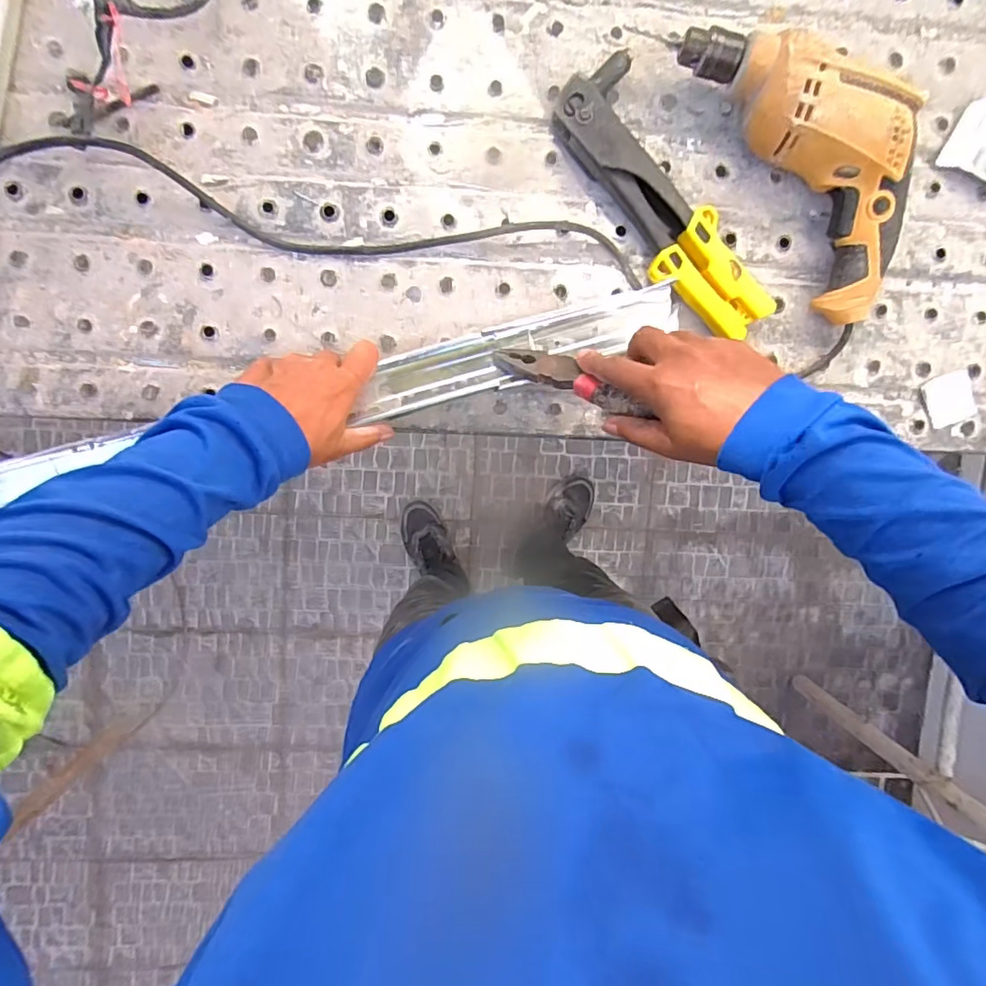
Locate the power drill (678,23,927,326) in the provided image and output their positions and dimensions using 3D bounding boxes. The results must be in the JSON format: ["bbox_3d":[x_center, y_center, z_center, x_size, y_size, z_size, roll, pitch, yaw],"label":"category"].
[{"bbox_3d":[0.273,-0.278,0.445,0.122,0.067,0.266,-37,98,1],"label":"power drill"}]

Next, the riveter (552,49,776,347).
[{"bbox_3d":[0.143,-0.235,0.459,0.073,0.031,0.239,-36,98,1],"label":"riveter"}]

